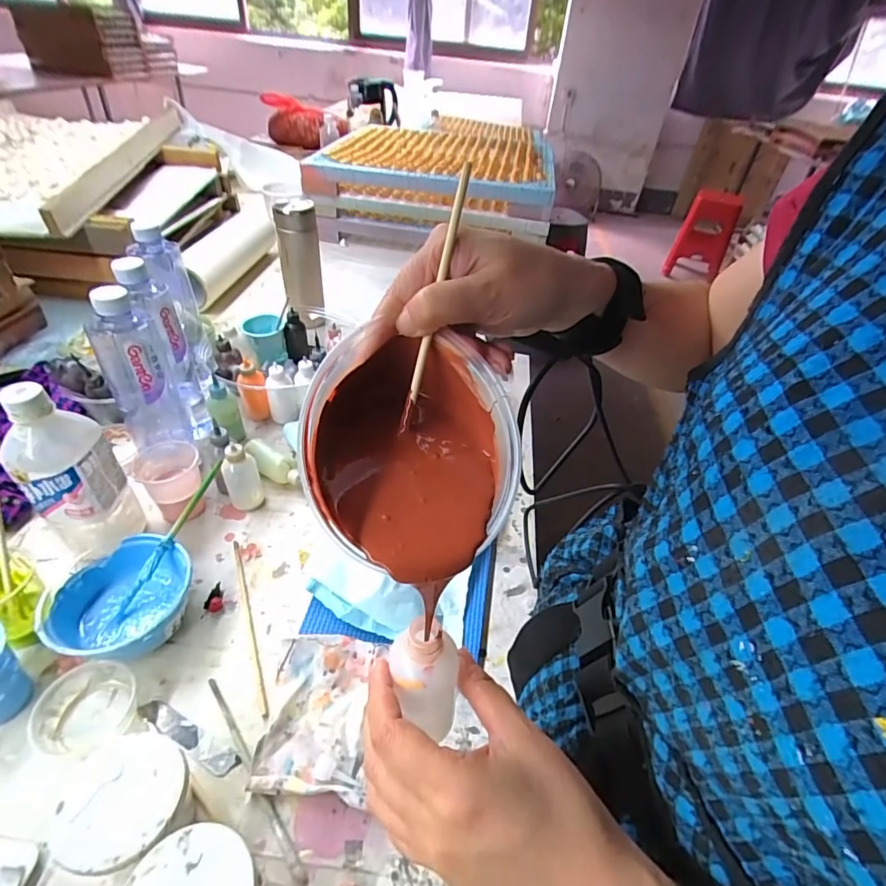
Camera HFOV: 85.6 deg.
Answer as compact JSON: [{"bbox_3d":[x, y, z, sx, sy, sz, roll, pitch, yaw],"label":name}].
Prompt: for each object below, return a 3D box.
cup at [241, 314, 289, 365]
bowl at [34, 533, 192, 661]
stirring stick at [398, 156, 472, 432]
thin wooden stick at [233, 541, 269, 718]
[{"bbox_3d":[-0.278,-0.161,0.748,0.062,0.063,0.051,-13,45,-20],"label":"cup"},{"bbox_3d":[-0.288,0.147,0.435,0.102,0.060,0.111,3,41,-3],"label":"bowl"},{"bbox_3d":[-0.005,-0.069,0.242,0.005,0.132,0.010,18,14,13],"label":"stirring stick"},{"bbox_3d":[-0.190,0.170,0.465,0.008,0.004,0.191,-14,45,-21],"label":"thin wooden stick"}]

